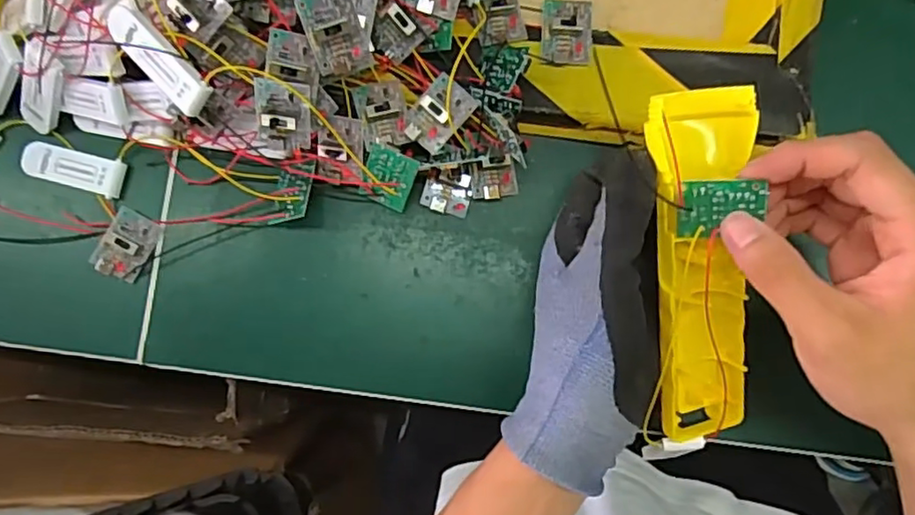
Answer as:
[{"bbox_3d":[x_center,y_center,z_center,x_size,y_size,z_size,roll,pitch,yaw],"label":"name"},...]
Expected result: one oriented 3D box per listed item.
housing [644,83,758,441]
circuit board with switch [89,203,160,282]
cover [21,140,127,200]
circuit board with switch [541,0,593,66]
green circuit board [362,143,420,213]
[{"bbox_3d":[0.114,0.008,0.286,0.046,0.029,0.164,-6,103,2],"label":"housing"},{"bbox_3d":[-0.181,-0.007,0.345,0.026,0.013,0.036,21,85,5],"label":"circuit board with switch"},{"bbox_3d":[-0.214,-0.050,0.350,0.056,0.006,0.021,14,84,4],"label":"cover"},{"bbox_3d":[0.057,-0.119,0.328,0.025,0.013,0.035,4,84,3],"label":"circuit board with switch"},{"bbox_3d":[-0.036,-0.041,0.329,0.025,0.004,0.033,23,129,-1],"label":"green circuit board"}]

